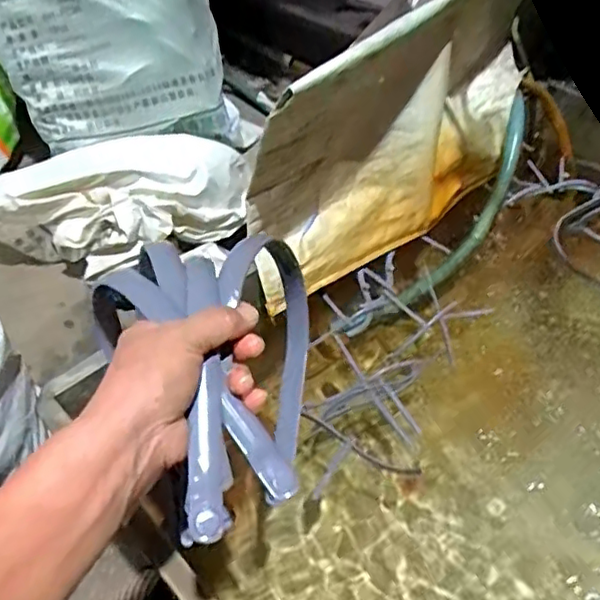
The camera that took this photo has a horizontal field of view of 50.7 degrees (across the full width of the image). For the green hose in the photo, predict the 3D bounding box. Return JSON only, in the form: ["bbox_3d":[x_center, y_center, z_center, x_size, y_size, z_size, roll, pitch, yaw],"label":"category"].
[{"bbox_3d":[0.221,-0.103,0.914,0.068,0.095,0.469,32,70,27],"label":"green hose"}]

